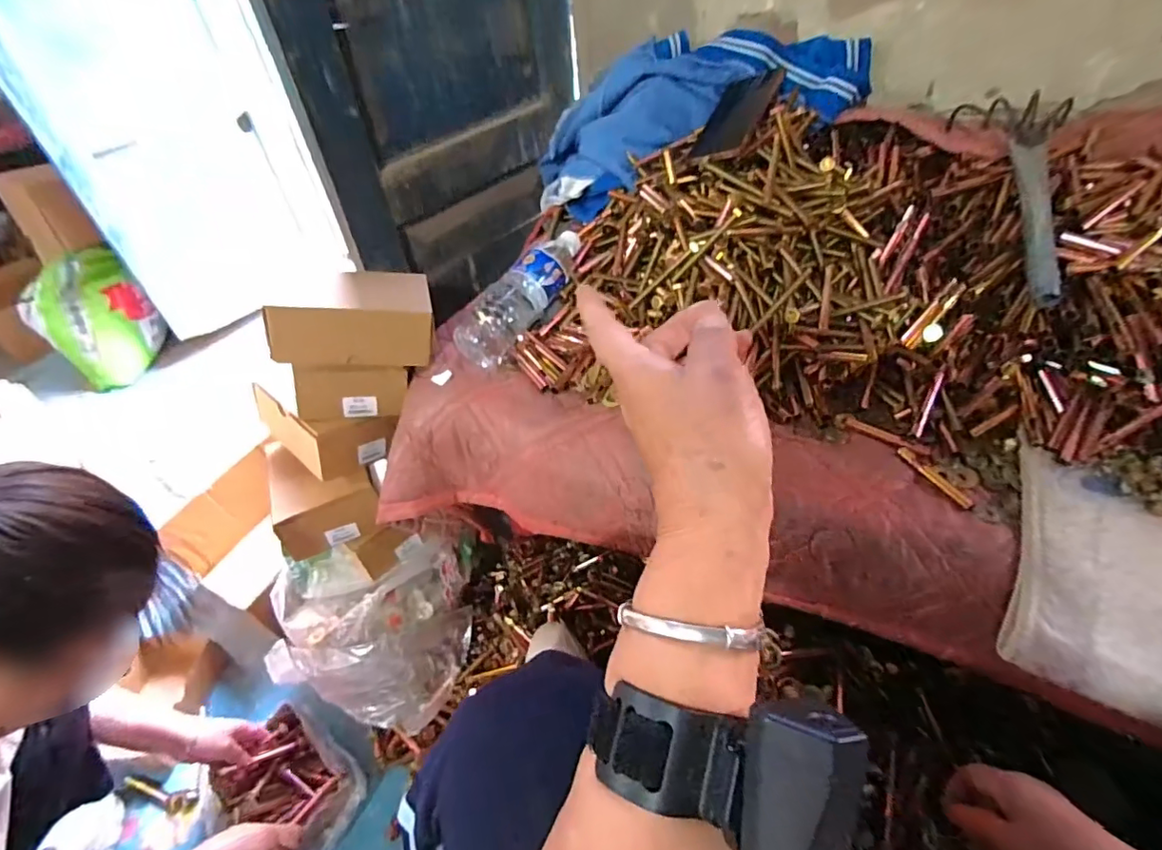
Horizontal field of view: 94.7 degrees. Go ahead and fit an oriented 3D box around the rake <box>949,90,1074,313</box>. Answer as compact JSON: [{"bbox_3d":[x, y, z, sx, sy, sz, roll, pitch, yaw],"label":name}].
[{"bbox_3d":[0.475,-0.256,0.567,0.107,0.053,0.312,6,62,12],"label":"rake"}]

